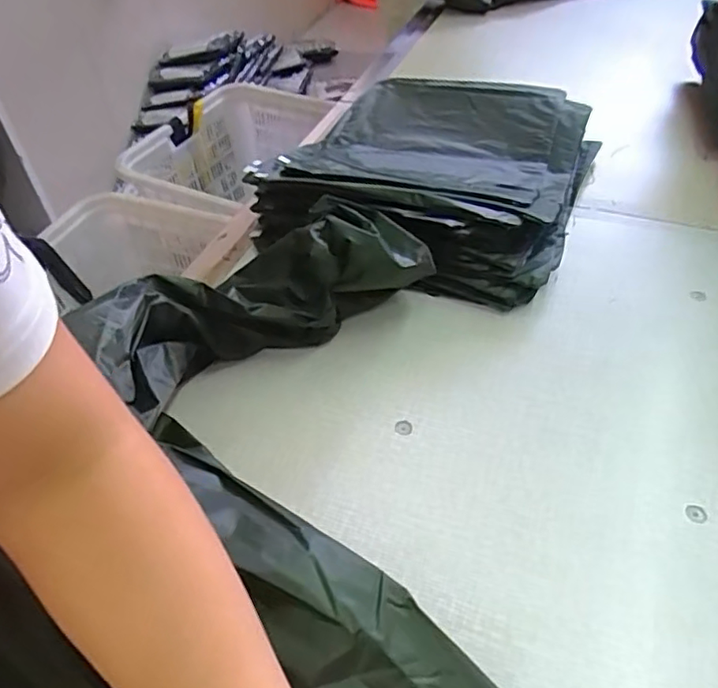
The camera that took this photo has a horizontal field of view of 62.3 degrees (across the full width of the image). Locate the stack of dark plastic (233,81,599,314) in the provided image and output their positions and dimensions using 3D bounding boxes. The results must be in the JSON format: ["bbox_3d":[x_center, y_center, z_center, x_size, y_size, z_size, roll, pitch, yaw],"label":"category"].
[{"bbox_3d":[0.087,-0.219,0.700,0.338,0.078,0.394,17,50,18],"label":"stack of dark plastic"}]

